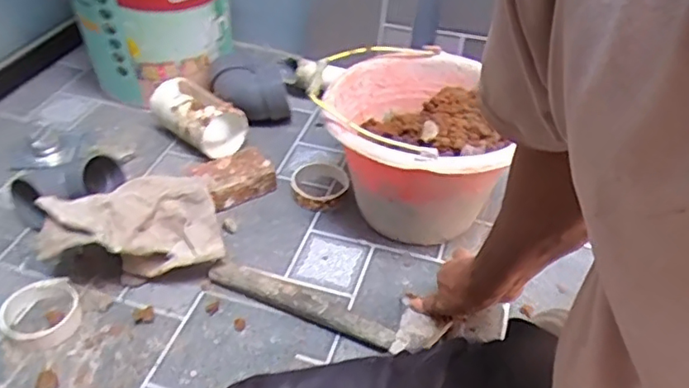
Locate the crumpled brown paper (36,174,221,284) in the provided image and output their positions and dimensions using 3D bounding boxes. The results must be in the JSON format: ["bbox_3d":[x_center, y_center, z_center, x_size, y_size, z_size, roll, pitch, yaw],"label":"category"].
[{"bbox_3d":[-0.283,0.055,0.795,0.224,0.118,0.117,-9,43,-13],"label":"crumpled brown paper"}]

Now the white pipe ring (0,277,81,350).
[{"bbox_3d":[-0.387,0.153,0.757,0.093,0.029,0.087,-25,49,-27],"label":"white pipe ring"}]

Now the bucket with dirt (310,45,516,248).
[{"bbox_3d":[0.089,-0.060,0.879,0.246,0.199,0.268,2,41,-2],"label":"bucket with dirt"}]

